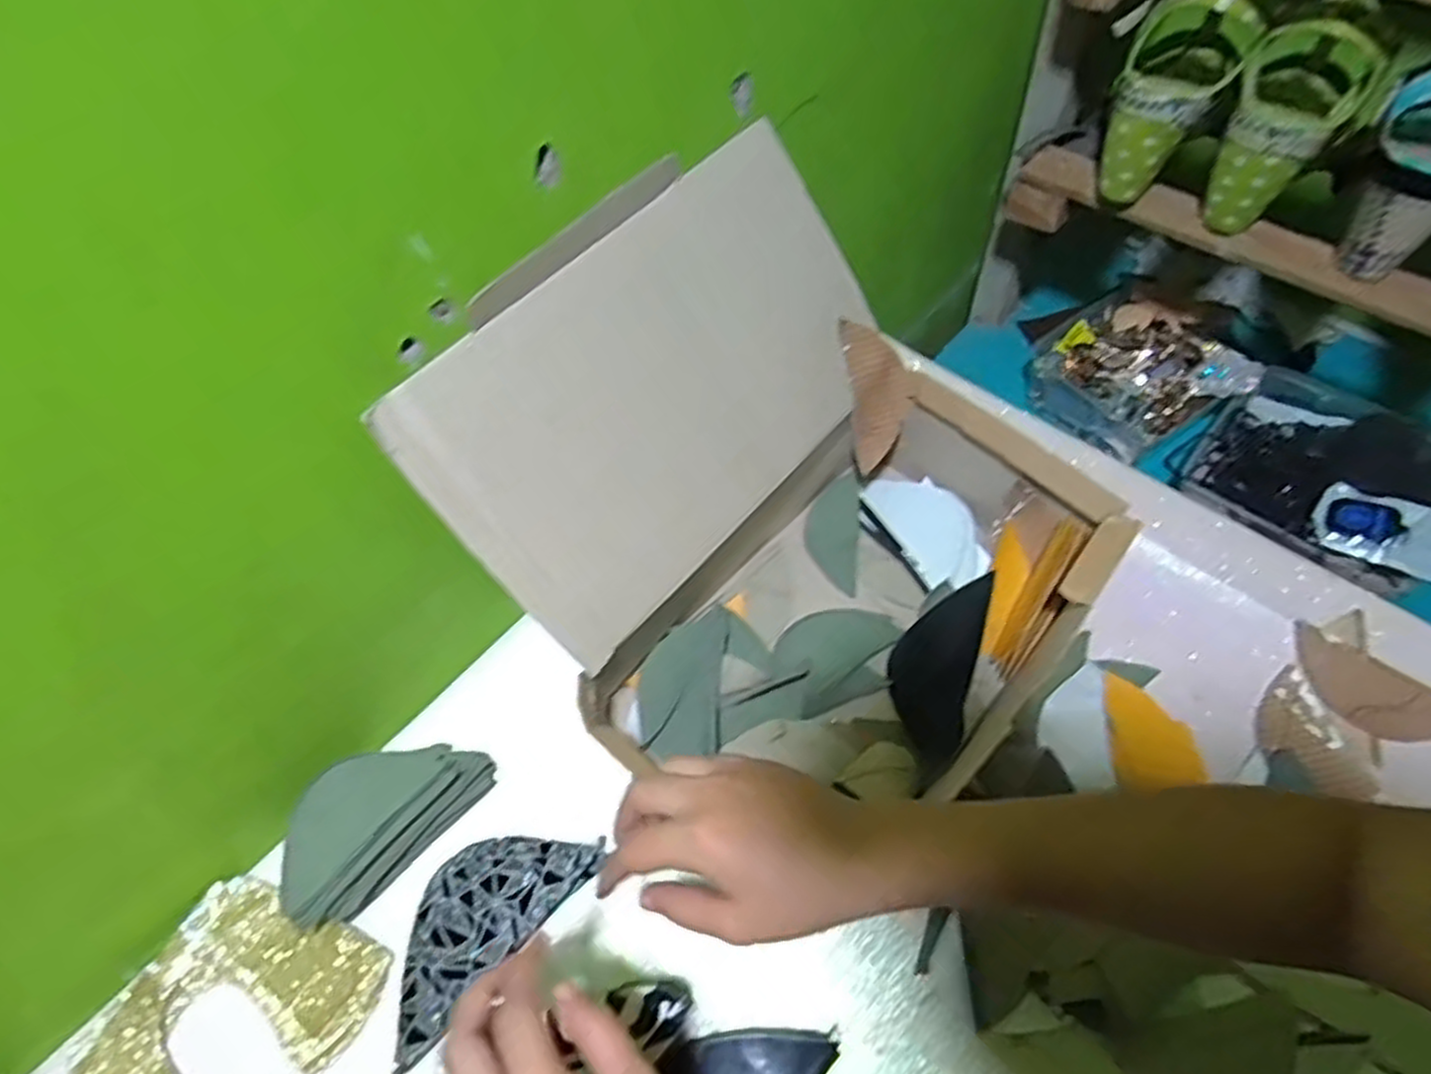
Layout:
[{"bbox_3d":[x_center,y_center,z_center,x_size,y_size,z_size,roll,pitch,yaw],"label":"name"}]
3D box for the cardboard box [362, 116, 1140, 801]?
[{"bbox_3d":[0.050,-0.011,0.479,0.318,0.242,0.329,35,65,23],"label":"cardboard box"}]

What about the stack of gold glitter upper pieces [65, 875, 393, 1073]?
[{"bbox_3d":[-0.294,0.296,0.459,0.138,0.025,0.158,24,61,18],"label":"stack of gold glitter upper pieces"}]

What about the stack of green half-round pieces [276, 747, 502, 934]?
[{"bbox_3d":[-0.218,0.181,0.505,0.070,0.050,0.133,36,66,24],"label":"stack of green half-round pieces"}]

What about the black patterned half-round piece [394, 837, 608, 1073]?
[{"bbox_3d":[-0.146,0.233,0.481,0.076,0.021,0.147,38,67,24],"label":"black patterned half-round piece"}]

